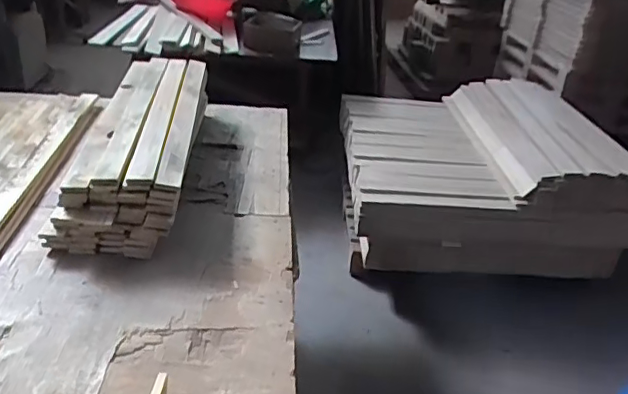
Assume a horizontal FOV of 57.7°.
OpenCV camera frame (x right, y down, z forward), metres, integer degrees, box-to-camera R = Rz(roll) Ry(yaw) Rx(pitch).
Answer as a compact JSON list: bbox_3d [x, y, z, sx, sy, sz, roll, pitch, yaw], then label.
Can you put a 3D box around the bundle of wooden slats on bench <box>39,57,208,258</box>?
[{"bbox_3d":[-0.463,-0.152,1.577,0.281,0.215,0.767,3,28,-3],"label":"bundle of wooden slats on bench"}]

